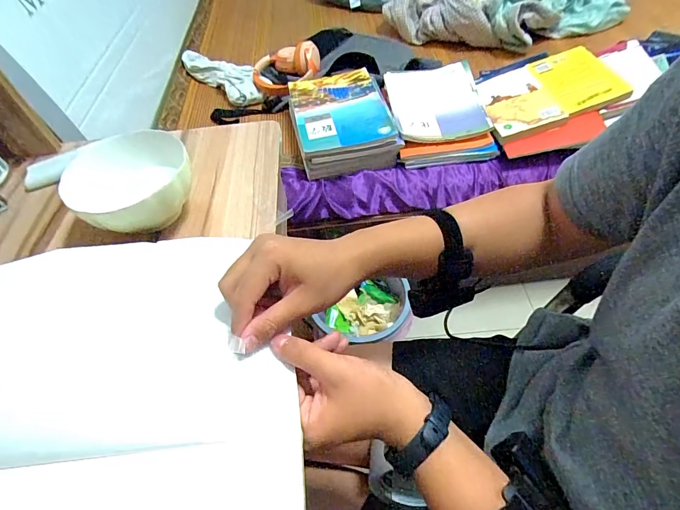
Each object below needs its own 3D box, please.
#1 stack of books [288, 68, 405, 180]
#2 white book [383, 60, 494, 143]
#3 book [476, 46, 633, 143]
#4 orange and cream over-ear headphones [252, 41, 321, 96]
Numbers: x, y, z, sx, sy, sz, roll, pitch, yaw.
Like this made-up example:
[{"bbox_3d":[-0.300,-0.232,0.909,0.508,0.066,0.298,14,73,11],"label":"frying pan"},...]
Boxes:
[{"bbox_3d":[0.004,-0.337,0.917,0.231,0.080,0.300,-11,57,-4],"label":"stack of books"},{"bbox_3d":[0.239,-0.402,0.944,0.212,0.027,0.315,-8,55,6],"label":"white book"},{"bbox_3d":[0.486,-0.393,0.882,0.288,0.026,0.226,-15,54,7],"label":"book"},{"bbox_3d":[-0.156,-0.520,1.045,0.190,0.080,0.151,-1,53,5],"label":"orange and cream over-ear headphones"}]

